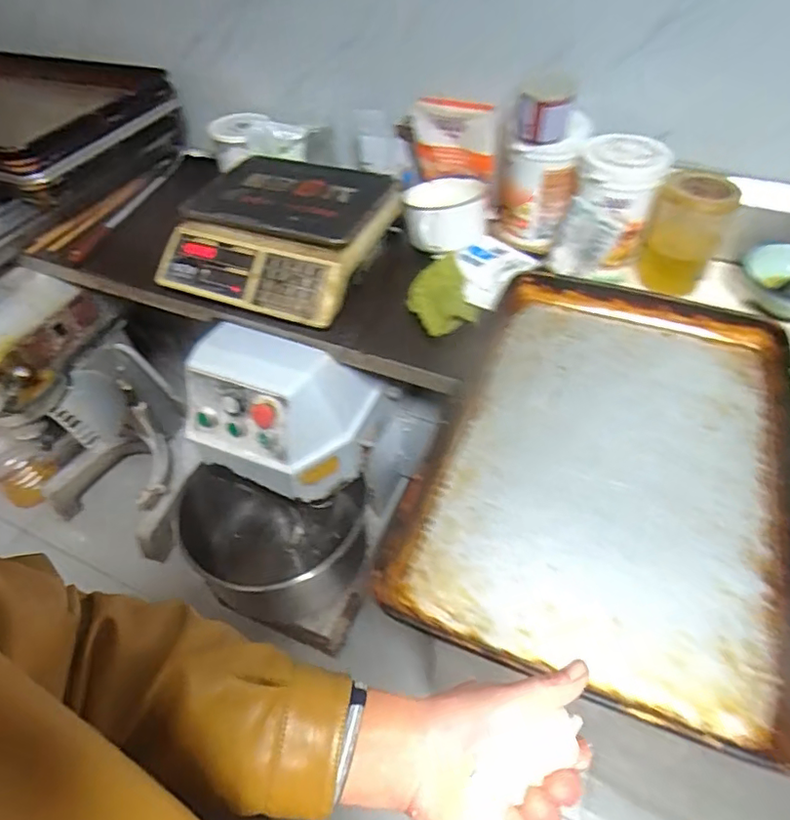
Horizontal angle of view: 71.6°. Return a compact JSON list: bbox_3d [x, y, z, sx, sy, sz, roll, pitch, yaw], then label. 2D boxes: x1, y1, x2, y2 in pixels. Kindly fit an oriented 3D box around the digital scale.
[{"bbox_3d":[-0.195,-0.314,0.957,0.362,0.096,0.321,17,52,17],"label":"digital scale"}]

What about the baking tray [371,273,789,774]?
[{"bbox_3d":[0.273,0.049,0.687,0.420,0.043,0.623,16,52,16],"label":"baking tray"}]

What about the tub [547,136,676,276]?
[{"bbox_3d":[0.335,-0.315,0.870,0.128,0.166,0.143,22,54,20],"label":"tub"}]

